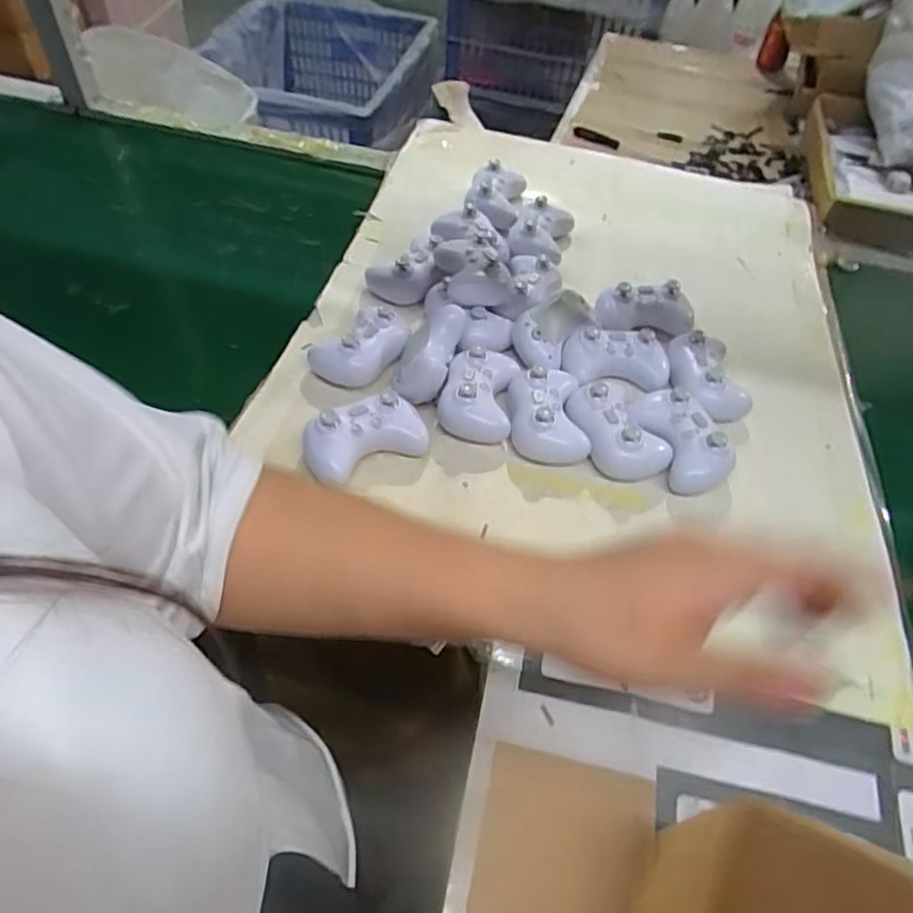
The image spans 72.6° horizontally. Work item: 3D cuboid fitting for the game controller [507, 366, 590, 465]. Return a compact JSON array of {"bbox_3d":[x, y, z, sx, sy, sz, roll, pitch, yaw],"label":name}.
[{"bbox_3d":[0.087,-0.048,0.609,0.072,0.043,0.101,2,52,-4],"label":"game controller"}]

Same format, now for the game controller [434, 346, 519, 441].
[{"bbox_3d":[0.023,-0.069,0.622,0.072,0.041,0.109,11,52,3],"label":"game controller"}]

